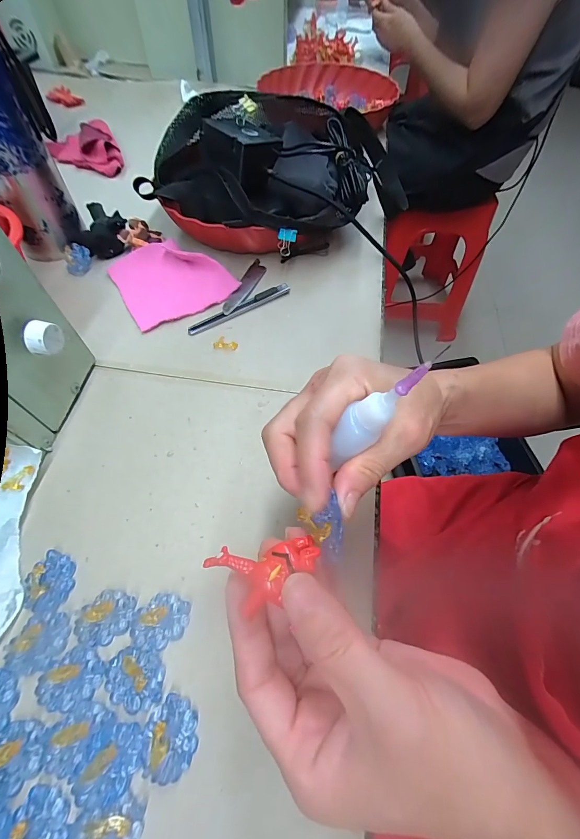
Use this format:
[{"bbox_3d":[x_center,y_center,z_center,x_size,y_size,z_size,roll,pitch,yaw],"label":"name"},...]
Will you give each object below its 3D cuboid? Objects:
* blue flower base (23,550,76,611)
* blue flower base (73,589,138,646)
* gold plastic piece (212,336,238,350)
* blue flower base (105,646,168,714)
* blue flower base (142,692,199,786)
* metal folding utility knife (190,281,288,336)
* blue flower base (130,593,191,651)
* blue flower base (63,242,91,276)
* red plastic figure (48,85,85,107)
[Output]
[{"bbox_3d":[-0.168,0.112,0.246,0.029,0.006,0.038,-11,60,-8],"label":"blue flower base"},{"bbox_3d":[-0.124,0.131,0.234,0.034,0.009,0.031,1,59,-1],"label":"blue flower base"},{"bbox_3d":[-0.066,-0.079,0.363,0.025,0.004,0.013,5,59,2],"label":"gold plastic piece"},{"bbox_3d":[-0.096,0.160,0.218,0.034,0.006,0.032,5,59,1],"label":"blue flower base"},{"bbox_3d":[-0.069,0.185,0.206,0.028,0.006,0.037,-5,59,-5],"label":"blue flower base"},{"bbox_3d":[-0.054,-0.123,0.389,0.124,0.010,0.014,-29,64,-18],"label":"metal folding utility knife"},{"bbox_3d":[-0.087,0.133,0.234,0.035,0.009,0.032,4,59,1],"label":"blue flower base"},{"bbox_3d":[-0.254,-0.192,0.421,0.027,0.018,0.040,-13,60,-9],"label":"blue flower base"},{"bbox_3d":[-0.430,-0.612,0.673,0.062,0.024,0.033,23,61,12],"label":"red plastic figure"}]

